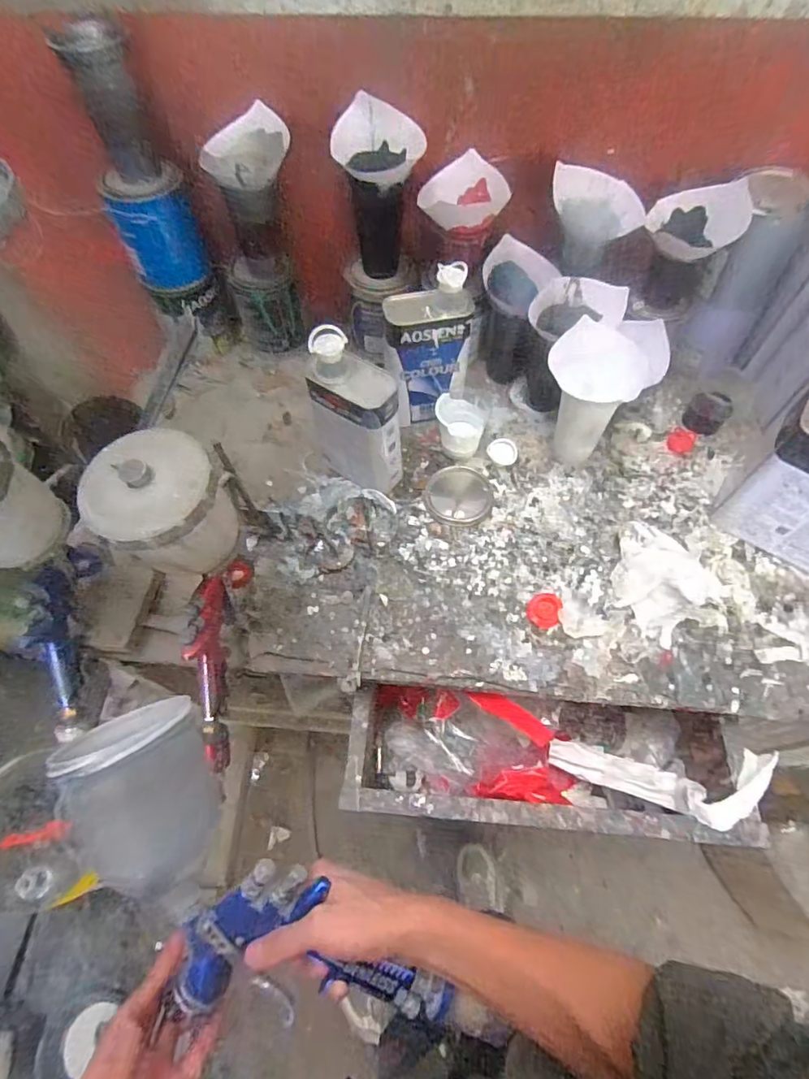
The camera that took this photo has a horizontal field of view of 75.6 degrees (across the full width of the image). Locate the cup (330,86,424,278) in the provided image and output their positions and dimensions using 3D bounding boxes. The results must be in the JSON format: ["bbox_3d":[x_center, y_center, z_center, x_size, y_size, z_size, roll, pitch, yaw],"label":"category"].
[{"bbox_3d":[-0.038,-0.464,0.709,0.100,0.180,0.086,-37,68,-18],"label":"cup"}]

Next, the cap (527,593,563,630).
[{"bbox_3d":[0.173,0.087,0.646,0.039,0.015,0.043,12,63,6],"label":"cap"}]

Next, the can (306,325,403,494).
[{"bbox_3d":[-0.062,-0.159,0.673,0.126,0.207,0.067,36,68,17],"label":"can"}]

